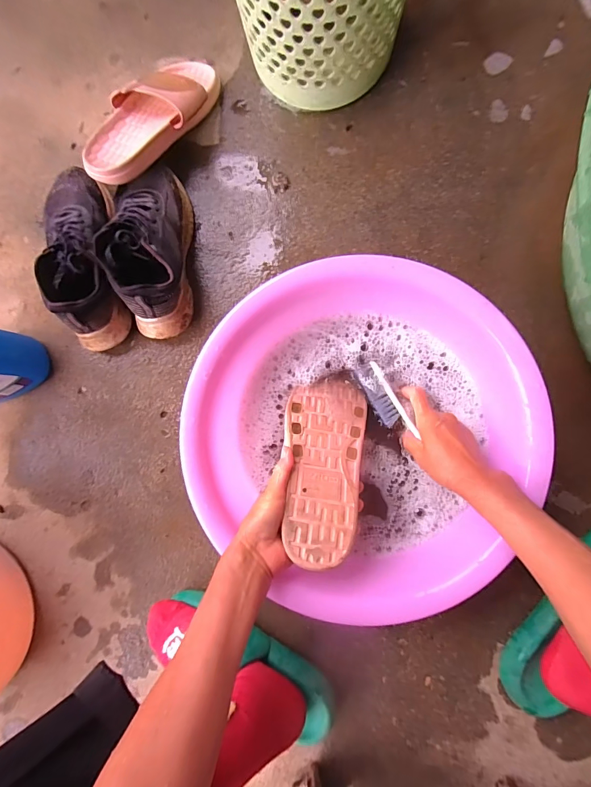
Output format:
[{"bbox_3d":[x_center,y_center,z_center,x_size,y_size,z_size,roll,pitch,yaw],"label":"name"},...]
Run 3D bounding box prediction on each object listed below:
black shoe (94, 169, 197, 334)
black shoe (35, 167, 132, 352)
[{"bbox_3d":[-0.201,-0.199,0.514,0.097,0.093,0.236,-2,86,4],"label":"black shoe"},{"bbox_3d":[-0.298,-0.191,0.524,0.090,0.092,0.249,-12,85,3],"label":"black shoe"}]

